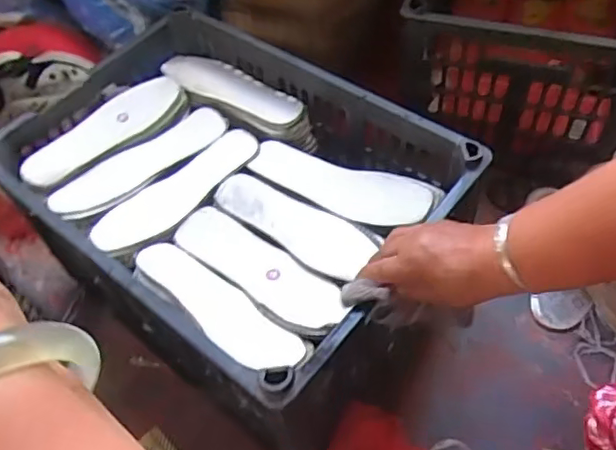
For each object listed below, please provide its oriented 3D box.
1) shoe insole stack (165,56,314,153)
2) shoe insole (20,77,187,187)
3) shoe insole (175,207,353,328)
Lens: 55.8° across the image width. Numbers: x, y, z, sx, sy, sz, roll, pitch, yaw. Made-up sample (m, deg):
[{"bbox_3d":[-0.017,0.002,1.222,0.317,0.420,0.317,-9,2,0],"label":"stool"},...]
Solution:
[{"bbox_3d":[-0.101,-0.168,0.799,0.243,0.047,0.076,31,57,26],"label":"shoe insole stack"},{"bbox_3d":[-0.261,-0.124,0.748,0.058,0.029,0.225,35,59,28],"label":"shoe insole"},{"bbox_3d":[-0.052,0.043,0.617,0.221,0.015,0.064,30,58,31],"label":"shoe insole"}]

